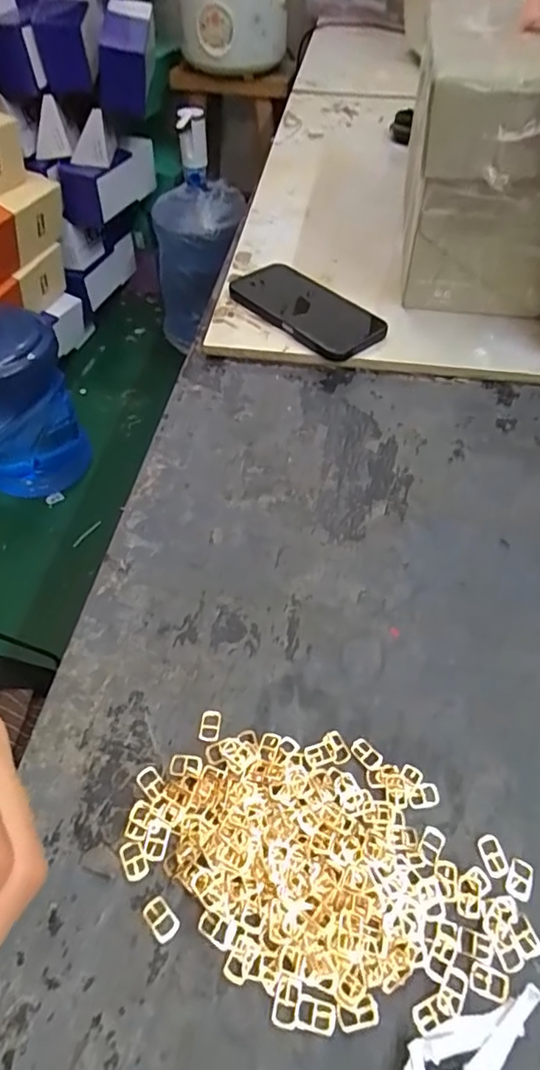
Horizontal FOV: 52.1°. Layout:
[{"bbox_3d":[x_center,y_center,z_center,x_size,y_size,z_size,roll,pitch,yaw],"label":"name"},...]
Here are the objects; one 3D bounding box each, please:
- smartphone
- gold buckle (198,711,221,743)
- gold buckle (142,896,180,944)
[{"bbox_3d":[0.037,-0.235,0.569,0.086,0.013,0.180,-36,62,-23],"label":"smartphone"},{"bbox_3d":[-0.036,0.113,0.328,0.012,0.004,0.018,5,53,4],"label":"gold buckle"},{"bbox_3d":[-0.053,0.187,0.269,0.012,0.004,0.019,-37,61,-25],"label":"gold buckle"}]

